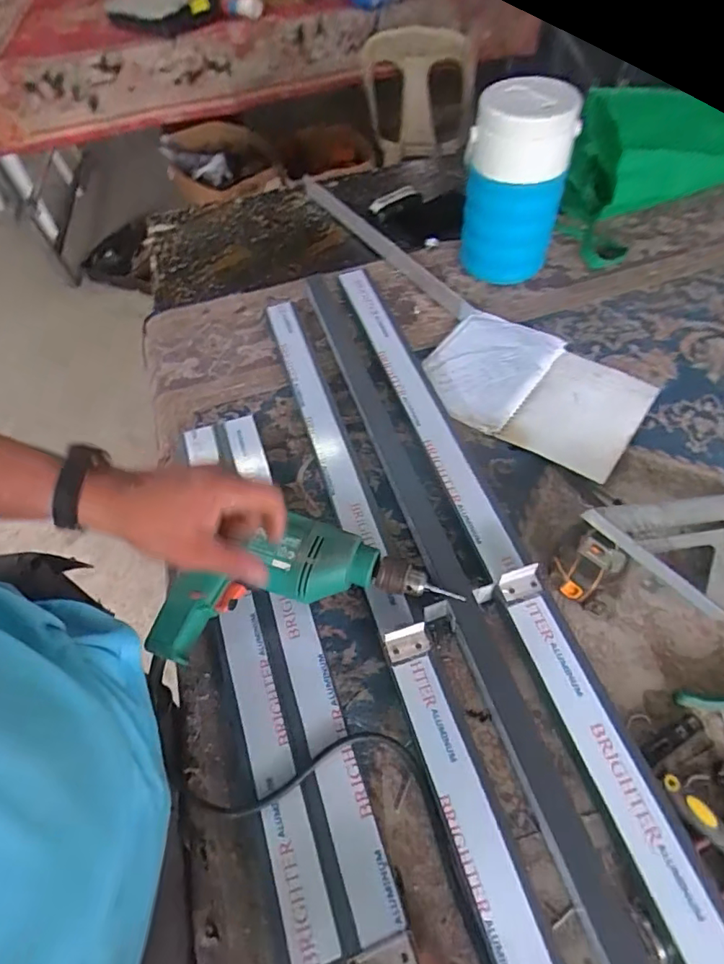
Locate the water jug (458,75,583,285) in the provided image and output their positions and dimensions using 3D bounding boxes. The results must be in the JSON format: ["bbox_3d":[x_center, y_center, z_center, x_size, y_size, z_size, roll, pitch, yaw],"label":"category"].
[{"bbox_3d":[0.231,-0.448,0.802,0.139,0.245,0.150,8,57,9],"label":"water jug"}]

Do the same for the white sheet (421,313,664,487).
[{"bbox_3d":[0.230,-0.132,0.726,0.291,0.015,0.203,30,62,22],"label":"white sheet"}]

